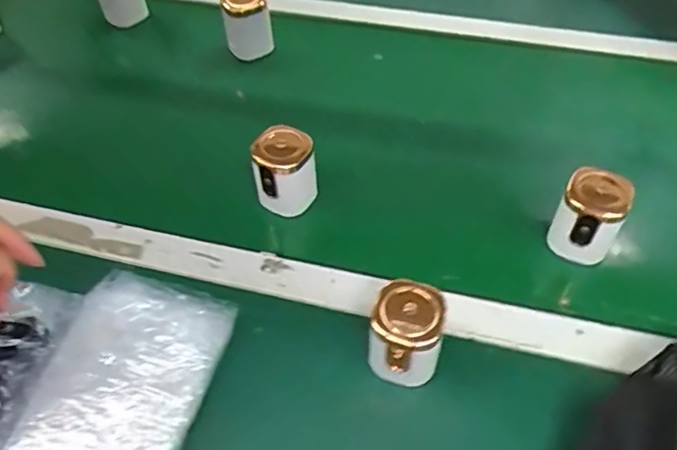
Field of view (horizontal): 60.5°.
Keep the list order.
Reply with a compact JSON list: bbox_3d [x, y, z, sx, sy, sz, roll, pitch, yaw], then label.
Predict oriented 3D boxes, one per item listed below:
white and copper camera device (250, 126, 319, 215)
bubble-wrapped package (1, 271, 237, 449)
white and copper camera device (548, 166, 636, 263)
[{"bbox_3d":[-0.054,-0.057,0.579,0.064,0.074,0.059,-7,52,-4],"label":"white and copper camera device"},{"bbox_3d":[-0.176,0.142,0.451,0.132,0.019,0.226,13,53,11],"label":"bubble-wrapped package"},{"bbox_3d":[0.227,-0.009,0.525,0.053,0.071,0.054,21,55,17],"label":"white and copper camera device"}]

